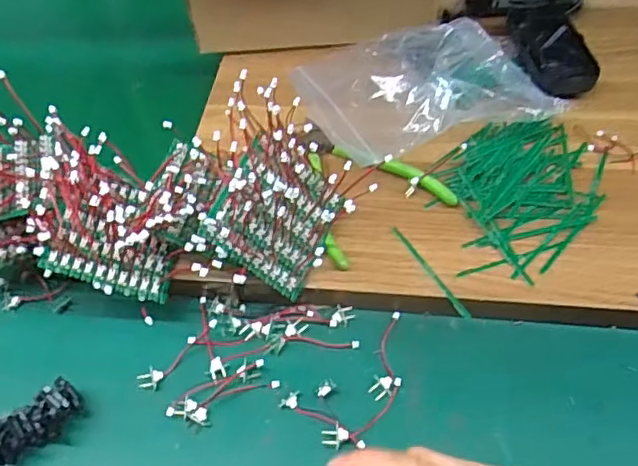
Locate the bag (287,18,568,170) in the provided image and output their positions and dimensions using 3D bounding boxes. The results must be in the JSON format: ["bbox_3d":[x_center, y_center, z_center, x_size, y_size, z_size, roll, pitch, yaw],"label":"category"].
[{"bbox_3d":[0.086,-0.133,0.501,0.192,0.046,0.156,-15,52,-7],"label":"bag"}]

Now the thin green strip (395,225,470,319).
[{"bbox_3d":[0.076,0.025,0.419,0.005,0.004,0.084,-26,57,-16],"label":"thin green strip"}]

